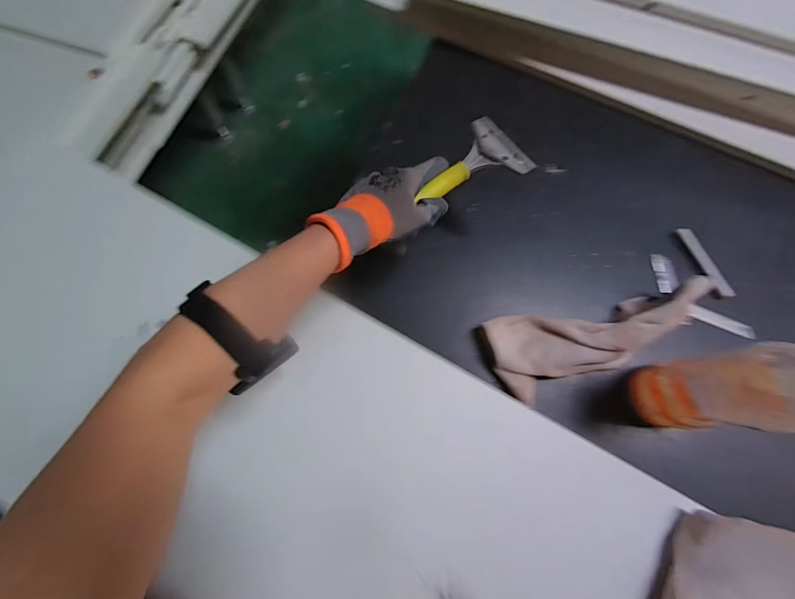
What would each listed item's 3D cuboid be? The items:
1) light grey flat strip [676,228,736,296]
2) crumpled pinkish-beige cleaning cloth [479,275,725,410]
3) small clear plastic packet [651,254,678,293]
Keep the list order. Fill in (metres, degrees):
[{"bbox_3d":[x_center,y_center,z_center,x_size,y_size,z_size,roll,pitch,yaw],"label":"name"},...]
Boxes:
[{"bbox_3d":[0.430,-0.054,0.511,0.014,0.007,0.110,-33,72,32],"label":"light grey flat strip"},{"bbox_3d":[0.253,0.042,0.455,0.277,0.051,0.106,-14,74,-6],"label":"crumpled pinkish-beige cleaning cloth"},{"bbox_3d":[0.378,-0.037,0.518,0.026,0.004,0.058,-5,66,11],"label":"small clear plastic packet"}]

